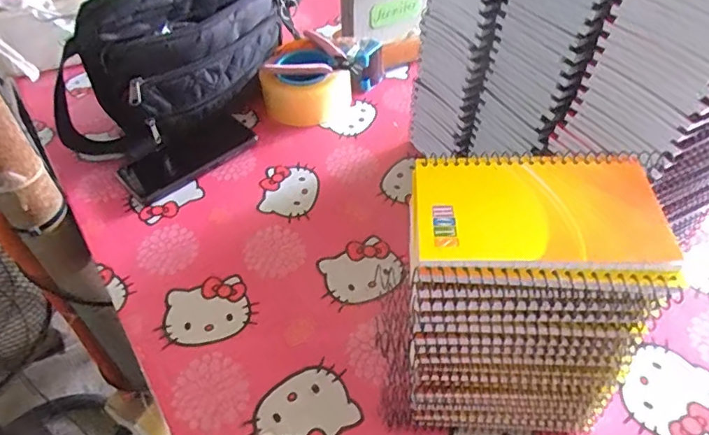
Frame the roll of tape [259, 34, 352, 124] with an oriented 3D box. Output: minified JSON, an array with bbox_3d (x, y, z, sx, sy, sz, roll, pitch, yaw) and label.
[{"bbox_3d":[-0.066,-0.194,0.703,0.120,0.065,0.141,-5,46,-3],"label":"roll of tape"}]

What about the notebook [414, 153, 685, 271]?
[{"bbox_3d":[0.100,-0.007,0.283,0.129,0.011,0.081,1,46,3],"label":"notebook"}]

